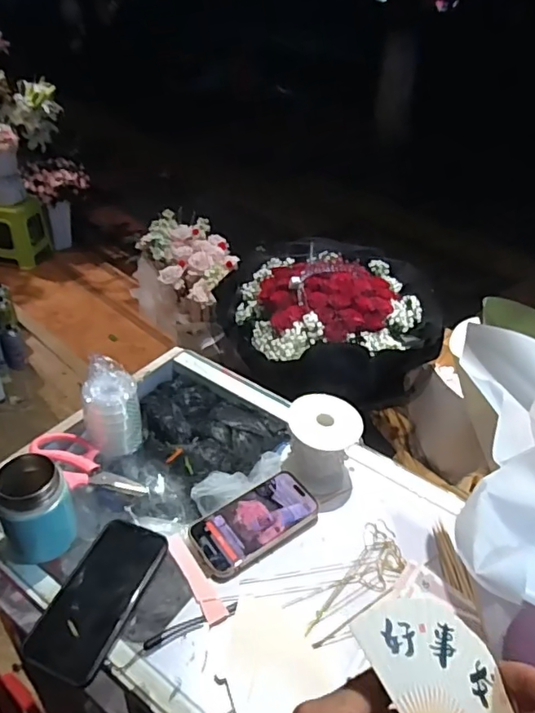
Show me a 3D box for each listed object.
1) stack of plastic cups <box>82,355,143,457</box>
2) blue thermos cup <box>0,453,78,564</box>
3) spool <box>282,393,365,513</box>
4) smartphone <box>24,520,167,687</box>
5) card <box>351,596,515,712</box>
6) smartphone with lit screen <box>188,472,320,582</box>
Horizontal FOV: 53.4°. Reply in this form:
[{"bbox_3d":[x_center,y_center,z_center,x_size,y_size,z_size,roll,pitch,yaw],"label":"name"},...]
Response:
[{"bbox_3d":[-0.199,0.066,0.682,0.070,0.108,0.064,-7,40,-16],"label":"stack of plastic cups"},{"bbox_3d":[-0.240,0.157,0.552,0.068,0.101,0.058,-18,44,-27],"label":"blue thermos cup"},{"bbox_3d":[0.067,0.118,0.668,0.092,0.101,0.099,12,39,8],"label":"spool"},{"bbox_3d":[-0.170,0.240,0.539,0.073,0.013,0.161,16,40,13],"label":"smartphone"},{"bbox_3d":[0.099,0.174,0.280,0.125,0.005,0.063,44,50,-3],"label":"card"},{"bbox_3d":[-0.015,0.194,0.621,0.152,0.018,0.074,-23,47,-31],"label":"smartphone with lit screen"}]

